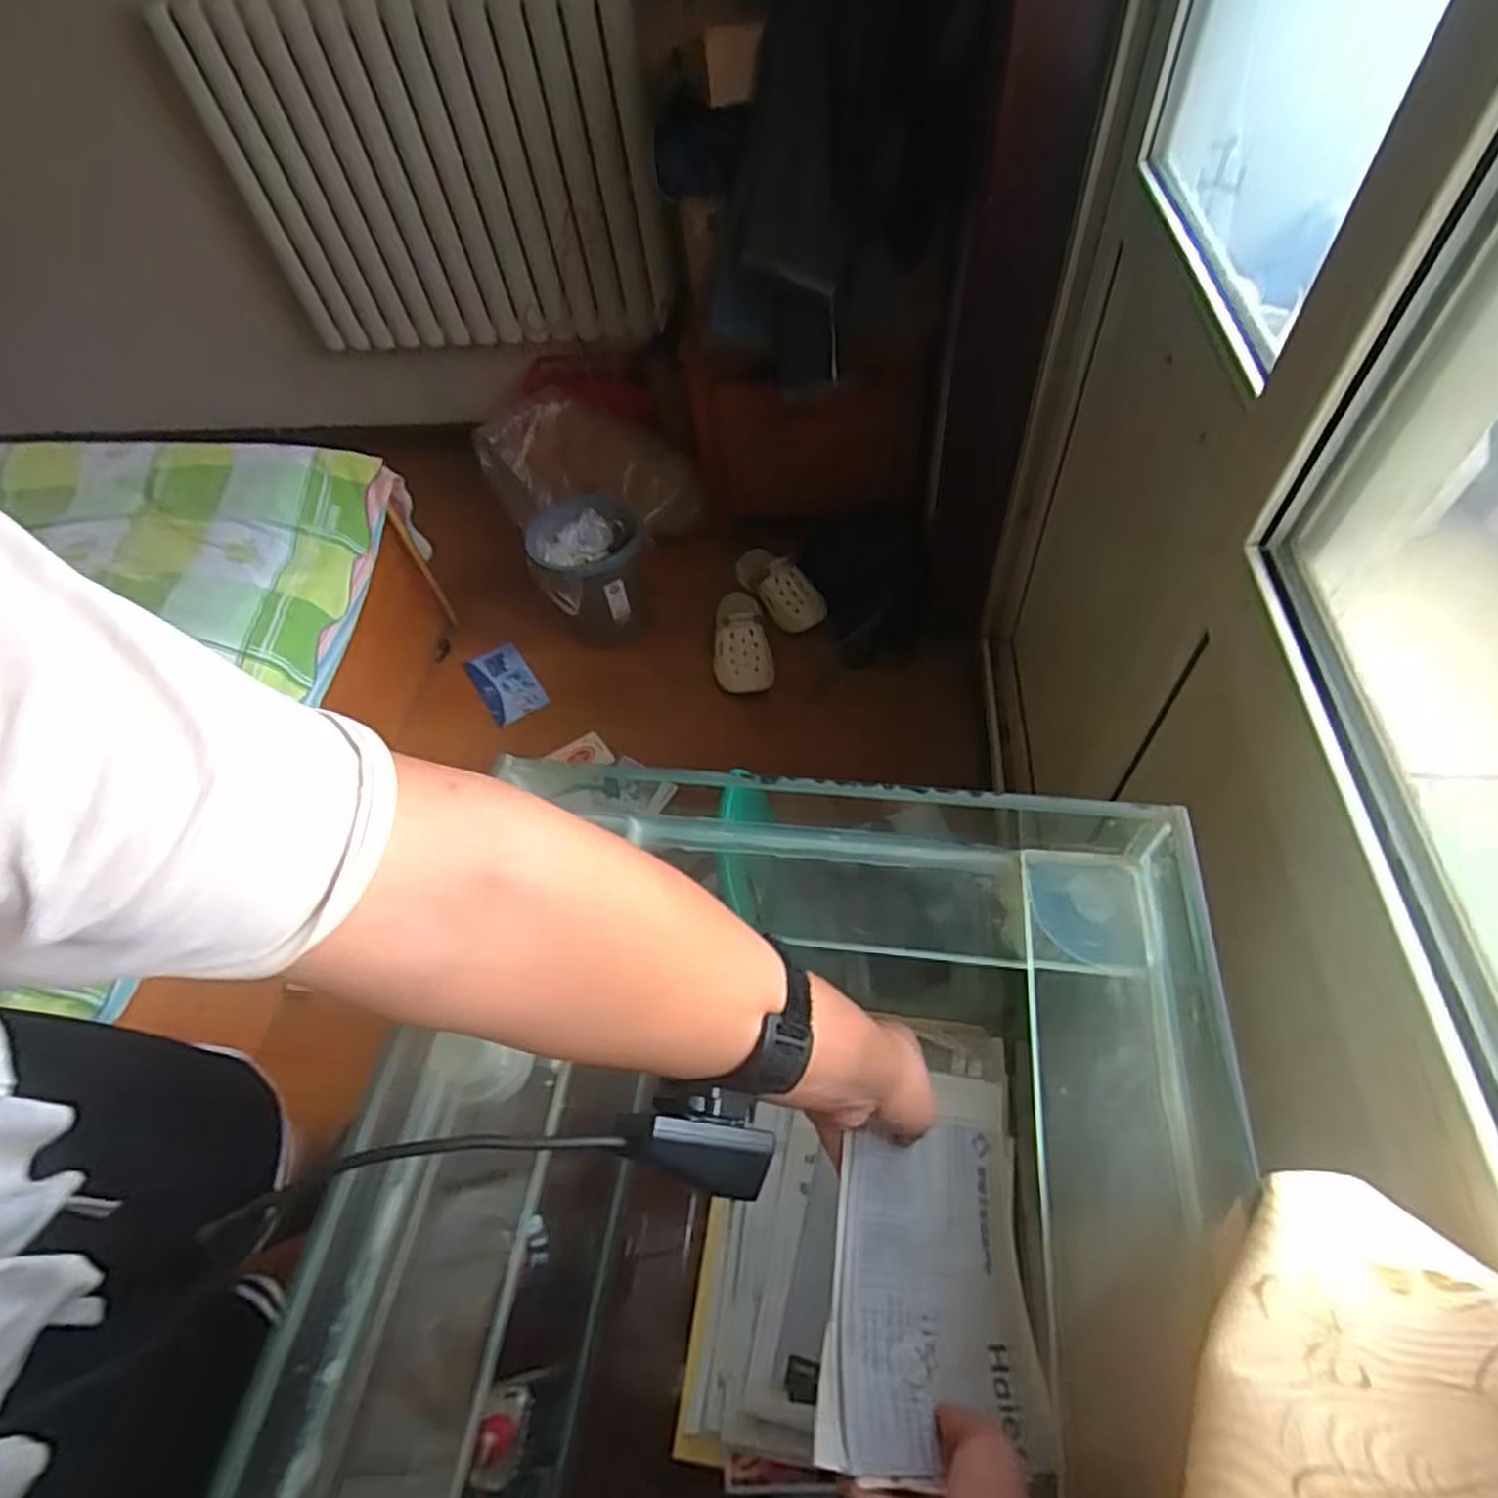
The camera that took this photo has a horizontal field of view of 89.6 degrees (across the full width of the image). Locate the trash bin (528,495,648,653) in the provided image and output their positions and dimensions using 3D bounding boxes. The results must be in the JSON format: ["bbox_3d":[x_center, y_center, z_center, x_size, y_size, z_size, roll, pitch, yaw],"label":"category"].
[{"bbox_3d":[-0.341,-0.377,1.695,0.244,0.301,0.292,-19,58,-8],"label":"trash bin"}]

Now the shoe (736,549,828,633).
[{"bbox_3d":[0.067,-0.386,1.748,0.125,0.079,0.273,-28,60,-14],"label":"shoe"}]

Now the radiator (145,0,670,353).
[{"bbox_3d":[-0.603,-1.126,1.517,0.912,0.636,0.164,14,60,12],"label":"radiator"}]

